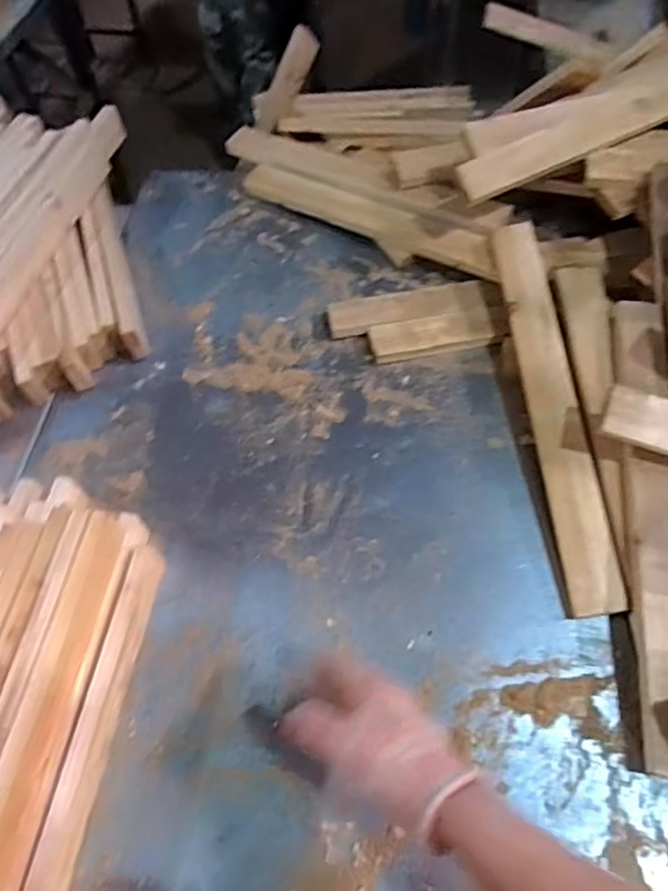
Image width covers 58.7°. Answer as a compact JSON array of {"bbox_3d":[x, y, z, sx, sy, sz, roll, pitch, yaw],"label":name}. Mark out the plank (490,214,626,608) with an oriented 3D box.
[{"bbox_3d":[0.247,-0.061,0.680,0.056,0.014,0.485,-11,66,18],"label":"plank"}]

